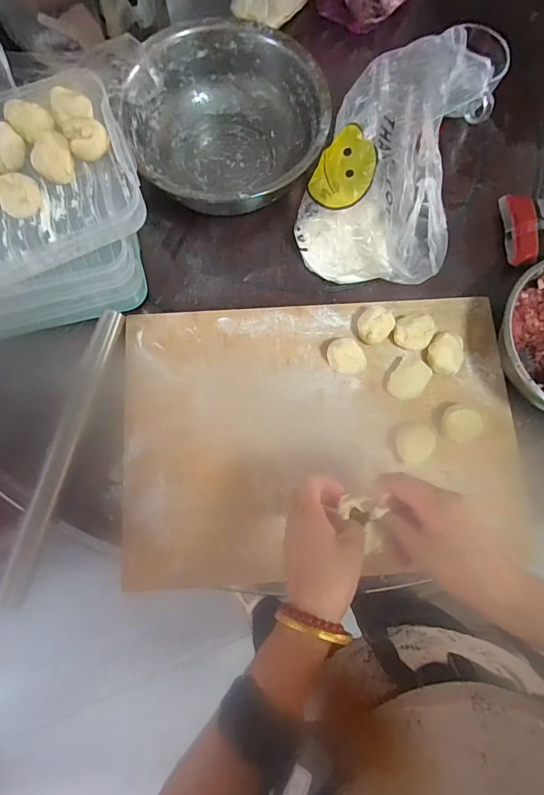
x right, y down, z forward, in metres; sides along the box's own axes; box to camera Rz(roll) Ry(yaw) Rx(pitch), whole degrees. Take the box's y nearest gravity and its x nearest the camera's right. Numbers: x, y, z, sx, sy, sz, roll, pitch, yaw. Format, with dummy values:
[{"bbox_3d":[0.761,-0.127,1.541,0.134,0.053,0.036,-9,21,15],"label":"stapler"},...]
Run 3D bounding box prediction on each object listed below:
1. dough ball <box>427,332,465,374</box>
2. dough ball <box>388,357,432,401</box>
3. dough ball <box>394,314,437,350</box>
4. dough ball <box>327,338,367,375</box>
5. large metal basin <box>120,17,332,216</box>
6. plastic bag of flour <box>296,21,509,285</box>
[{"bbox_3d":[0.226,-0.056,0.547,0.044,0.031,0.048,0,75,0],"label":"dough ball"},{"bbox_3d":[0.176,-0.022,0.544,0.043,0.025,0.055,37,78,9],"label":"dough ball"},{"bbox_3d":[0.187,-0.087,0.550,0.047,0.028,0.049,0,75,0],"label":"dough ball"},{"bbox_3d":[0.097,-0.051,0.542,0.038,0.036,0.049,-29,77,-8],"label":"dough ball"},{"bbox_3d":[-0.063,-0.381,0.600,0.266,0.108,0.258,0,75,0],"label":"large metal basin"},{"bbox_3d":[0.157,-0.302,0.550,0.193,0.162,0.254,15,75,4],"label":"plastic bag of flour"}]

